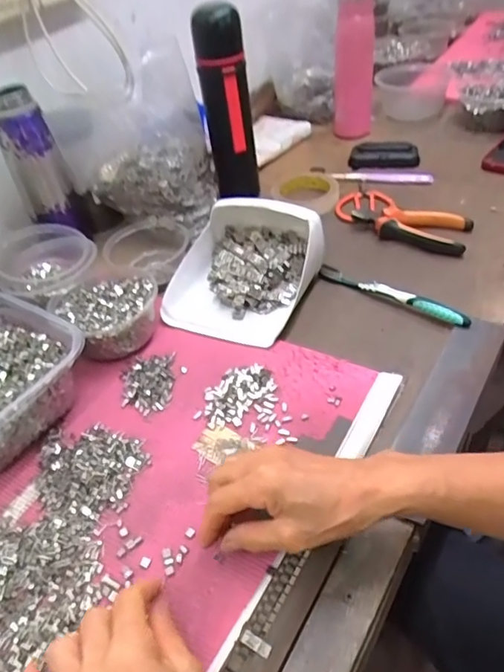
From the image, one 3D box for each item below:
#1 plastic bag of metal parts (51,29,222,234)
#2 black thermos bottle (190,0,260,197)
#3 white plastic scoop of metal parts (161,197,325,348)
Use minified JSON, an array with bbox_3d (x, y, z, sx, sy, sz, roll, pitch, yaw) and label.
[{"bbox_3d":[-0.139,-0.244,0.677,0.182,0.178,0.107,-17,46,-9],"label":"plastic bag of metal parts"},{"bbox_3d":[-0.033,-0.309,0.725,0.066,0.246,0.055,-6,46,2],"label":"black thermos bottle"},{"bbox_3d":[-0.009,-0.087,0.605,0.161,0.074,0.173,14,50,20],"label":"white plastic scoop of metal parts"}]

